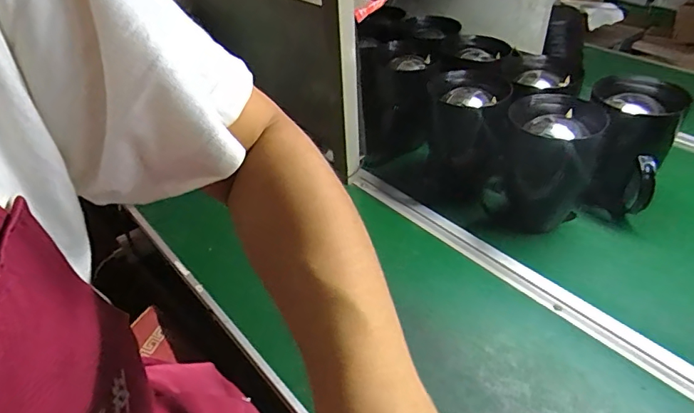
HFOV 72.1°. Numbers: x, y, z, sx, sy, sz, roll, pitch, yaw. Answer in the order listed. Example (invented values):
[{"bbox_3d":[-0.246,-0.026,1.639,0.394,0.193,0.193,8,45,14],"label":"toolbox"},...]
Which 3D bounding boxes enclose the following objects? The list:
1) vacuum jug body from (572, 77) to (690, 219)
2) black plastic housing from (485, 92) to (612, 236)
[{"bbox_3d":[0.428,-0.089,0.747,0.124,0.184,0.106,20,43,26],"label":"vacuum jug body"},{"bbox_3d":[0.295,-0.060,0.729,0.132,0.183,0.106,19,43,25],"label":"black plastic housing"}]

